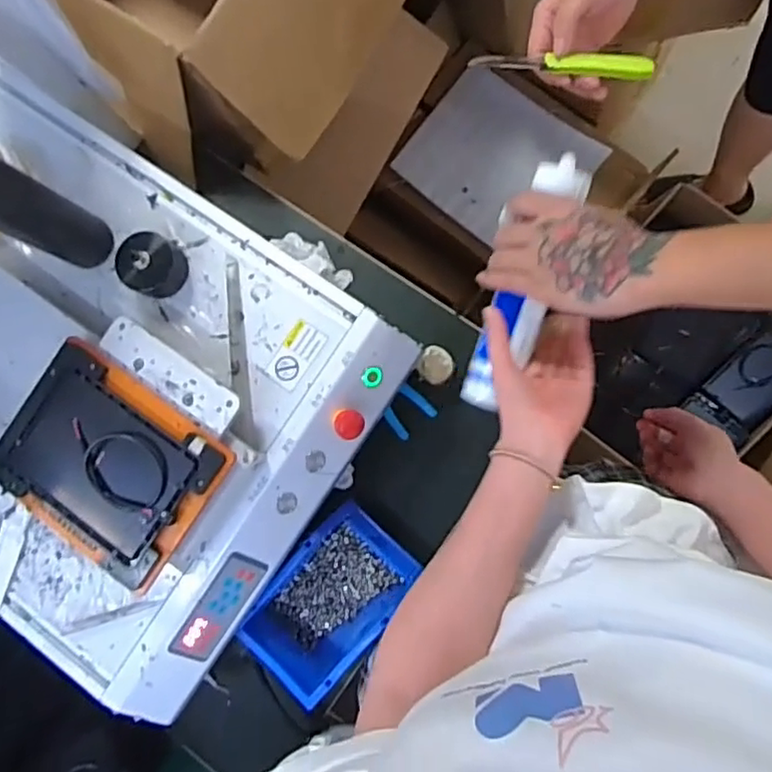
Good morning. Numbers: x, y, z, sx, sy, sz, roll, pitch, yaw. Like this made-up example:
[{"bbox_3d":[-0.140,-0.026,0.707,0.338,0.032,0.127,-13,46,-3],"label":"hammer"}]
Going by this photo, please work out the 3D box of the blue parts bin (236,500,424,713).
[{"bbox_3d":[-0.058,0.235,0.715,0.120,0.078,0.184,39,92,10],"label":"blue parts bin"}]

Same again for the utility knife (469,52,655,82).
[{"bbox_3d":[0.165,-0.305,0.618,0.166,0.024,0.017,10,87,9],"label":"utility knife"}]

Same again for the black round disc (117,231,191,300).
[{"bbox_3d":[-0.227,-0.119,0.631,0.054,0.046,0.056,-1,86,9],"label":"black round disc"}]

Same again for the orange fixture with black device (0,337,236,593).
[{"bbox_3d":[-0.255,0.073,0.591,0.193,0.022,0.153,35,91,10],"label":"orange fixture with black device"}]

